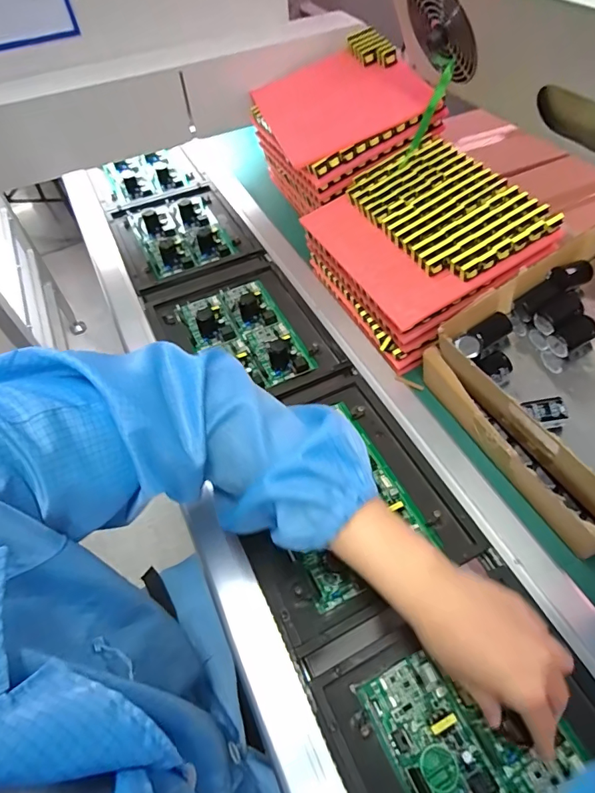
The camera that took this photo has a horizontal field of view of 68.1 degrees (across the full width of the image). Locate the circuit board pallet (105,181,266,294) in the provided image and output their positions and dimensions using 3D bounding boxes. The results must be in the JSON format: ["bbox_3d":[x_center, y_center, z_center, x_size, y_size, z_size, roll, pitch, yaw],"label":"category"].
[{"bbox_3d":[-0.220,-0.314,0.831,0.229,0.045,0.262,-23,56,-14],"label":"circuit board pallet"}]

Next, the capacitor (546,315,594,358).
[{"bbox_3d":[0.299,-0.065,0.478,0.042,0.031,0.025,-21,55,-12],"label":"capacitor"}]

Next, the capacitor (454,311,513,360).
[{"bbox_3d":[0.210,-0.069,0.500,0.091,0.027,0.031,-28,56,-35],"label":"capacitor"}]

